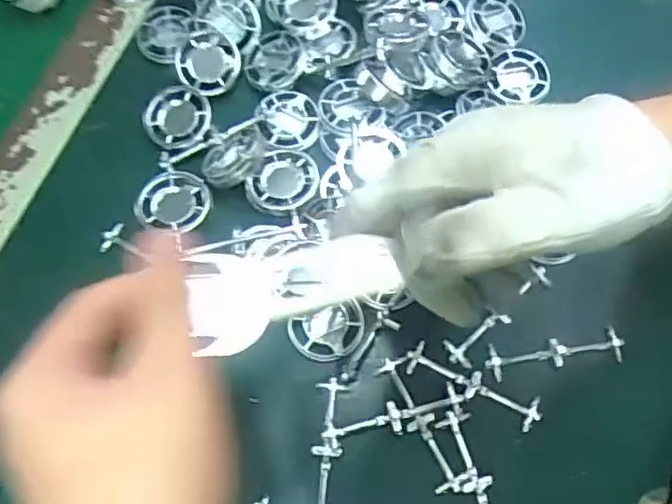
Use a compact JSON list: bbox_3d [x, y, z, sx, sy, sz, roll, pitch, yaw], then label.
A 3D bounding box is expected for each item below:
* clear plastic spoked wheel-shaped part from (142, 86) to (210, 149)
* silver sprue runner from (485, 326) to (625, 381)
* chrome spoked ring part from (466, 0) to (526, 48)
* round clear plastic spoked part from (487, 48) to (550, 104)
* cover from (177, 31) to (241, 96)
[{"bbox_3d":[-0.094,-0.080,0.378,0.039,0.007,0.037,-1,70,1],"label":"clear plastic spoked wheel-shaped part"},{"bbox_3d":[0.115,0.052,0.334,0.073,0.009,0.018,-8,70,-1],"label":"silver sprue runner"},{"bbox_3d":[0.098,-0.144,0.397,0.038,0.009,0.038,4,75,-15],"label":"chrome spoked ring part"},{"bbox_3d":[0.110,-0.108,0.387,0.036,0.008,0.036,-1,70,1],"label":"round clear plastic spoked part"},{"bbox_3d":[-0.077,-0.114,0.386,0.037,0.009,0.038,-14,70,-4],"label":"cover"}]

